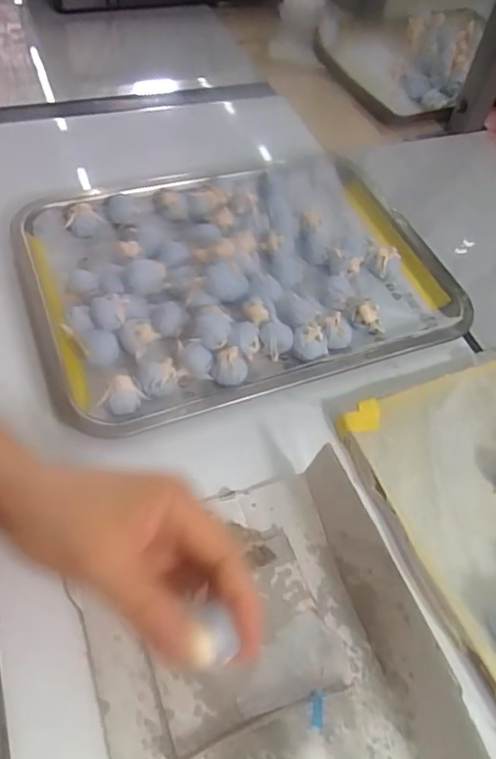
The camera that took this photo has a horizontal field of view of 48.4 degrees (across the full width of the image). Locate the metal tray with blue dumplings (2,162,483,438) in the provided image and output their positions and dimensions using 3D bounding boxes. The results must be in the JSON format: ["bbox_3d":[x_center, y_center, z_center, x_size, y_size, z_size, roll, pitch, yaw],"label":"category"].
[{"bbox_3d":[-0.005,-0.100,0.484,0.354,0.043,0.261,-16,57,-16],"label":"metal tray with blue dumplings"}]

